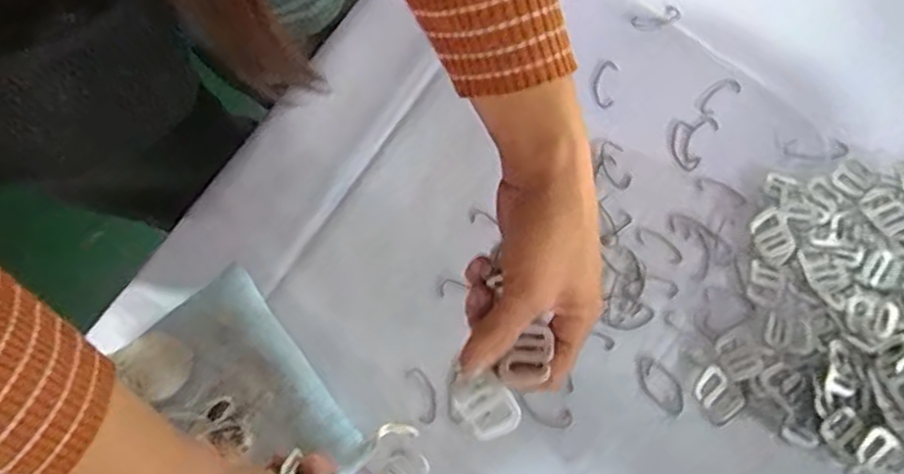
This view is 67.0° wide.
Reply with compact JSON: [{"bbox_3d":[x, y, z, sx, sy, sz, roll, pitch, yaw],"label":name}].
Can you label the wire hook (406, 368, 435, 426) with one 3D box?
[{"bbox_3d":[-0.020,0.109,0.471,0.015,0.004,0.038,-17,79,-5],"label":"wire hook"}]

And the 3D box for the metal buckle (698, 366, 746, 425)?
[{"bbox_3d":[0.183,0.109,0.469,0.028,0.004,0.035,-34,81,-8],"label":"metal buckle"}]

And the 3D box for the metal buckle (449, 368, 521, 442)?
[{"bbox_3d":[0.017,0.084,0.340,0.027,0.005,0.034,-34,81,-8],"label":"metal buckle"}]

